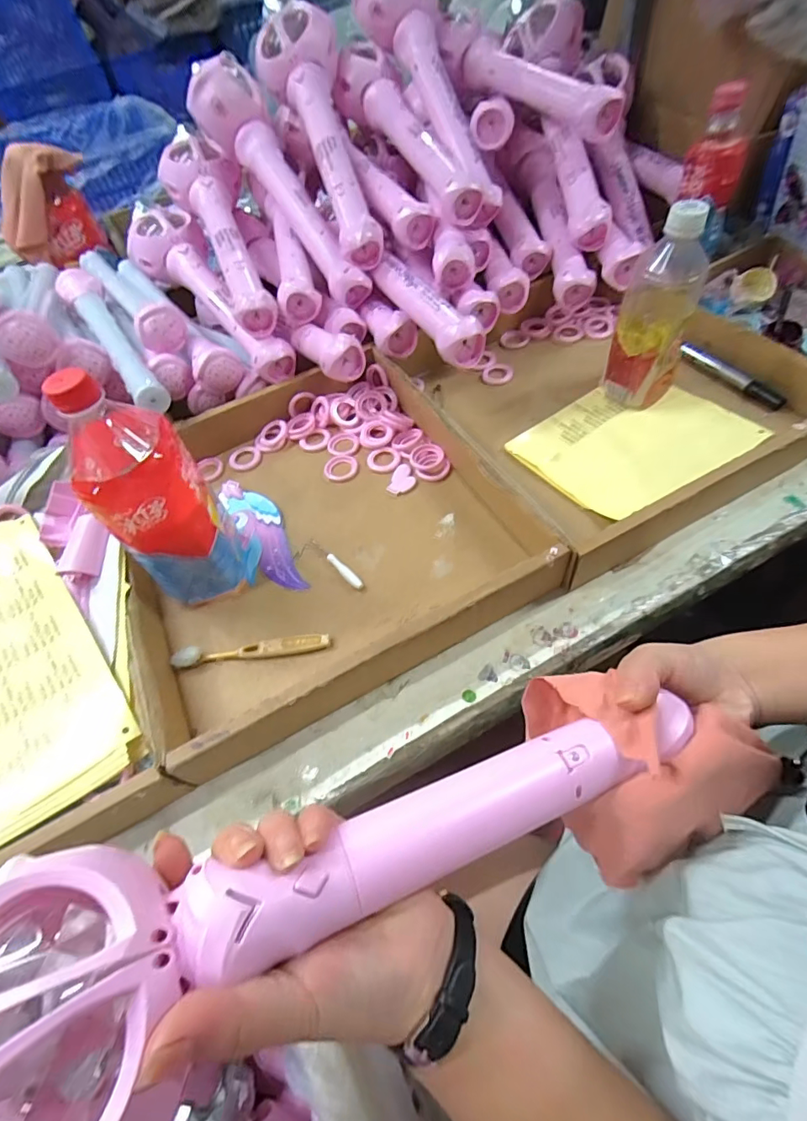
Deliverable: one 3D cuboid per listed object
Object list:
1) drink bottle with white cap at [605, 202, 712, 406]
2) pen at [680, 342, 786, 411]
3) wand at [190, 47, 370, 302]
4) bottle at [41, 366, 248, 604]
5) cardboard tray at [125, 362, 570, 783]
[{"bbox_3d":[0.254,-0.247,0.499,0.069,0.182,0.075,15,60,16],"label":"drink bottle with white cap"},{"bbox_3d":[0.364,-0.207,0.556,0.019,0.010,0.128,-31,58,-13],"label":"pen"},{"bbox_3d":[-0.144,-0.445,0.596,0.080,0.068,0.328,-33,86,-15],"label":"wand"},{"bbox_3d":[-0.206,-0.057,0.411,0.085,0.204,0.099,-35,60,-15],"label":"bottle"},{"bbox_3d":[-0.095,-0.049,0.491,0.344,0.071,0.367,-26,57,-10],"label":"cardboard tray"}]

